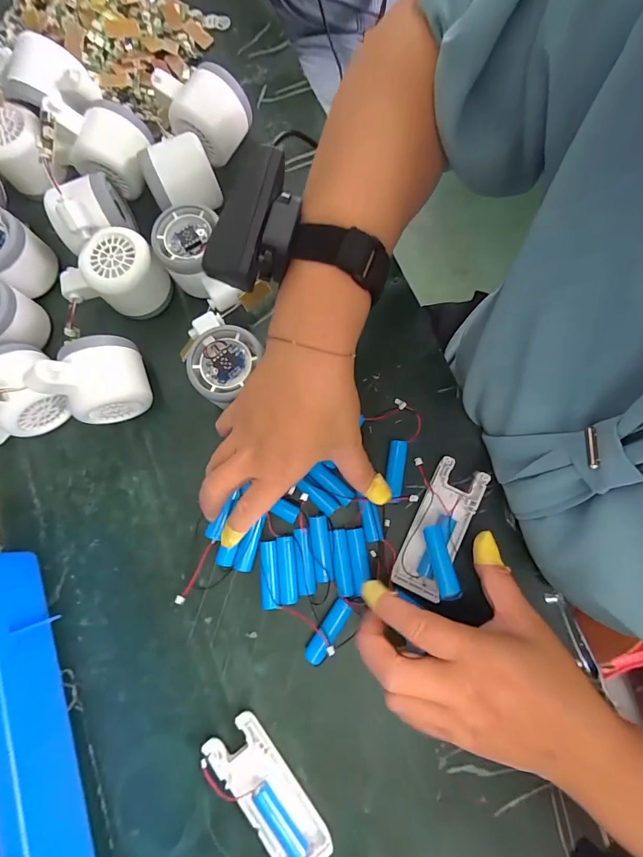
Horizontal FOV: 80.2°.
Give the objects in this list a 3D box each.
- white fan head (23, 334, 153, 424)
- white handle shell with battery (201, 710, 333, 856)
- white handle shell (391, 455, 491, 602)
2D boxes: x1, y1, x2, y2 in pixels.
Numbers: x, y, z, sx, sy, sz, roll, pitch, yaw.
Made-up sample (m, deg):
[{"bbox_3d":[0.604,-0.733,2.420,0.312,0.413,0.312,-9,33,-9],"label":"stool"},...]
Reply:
[{"bbox_3d":[-0.174,-0.039,0.299,0.063,0.079,0.054,-19,79,-3],"label":"white fan head"},{"bbox_3d":[-0.042,0.262,0.271,0.049,0.012,0.103,-37,80,-6],"label":"white handle shell with battery"},{"bbox_3d":[0.093,0.077,0.299,0.039,0.011,0.104,26,80,6],"label":"white handle shell"}]

